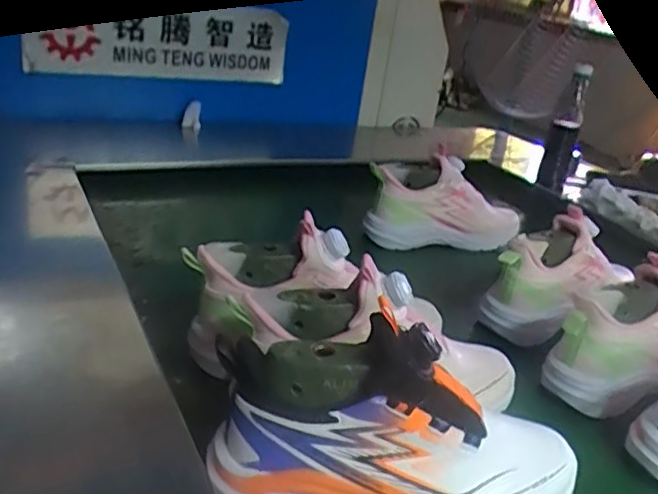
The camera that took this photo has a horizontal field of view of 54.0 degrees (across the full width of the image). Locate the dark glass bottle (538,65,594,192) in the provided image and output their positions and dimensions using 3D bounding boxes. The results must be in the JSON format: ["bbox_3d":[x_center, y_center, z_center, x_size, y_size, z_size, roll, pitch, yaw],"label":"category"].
[{"bbox_3d":[0.424,-0.208,1.165,0.053,0.228,0.059,16,27,20],"label":"dark glass bottle"}]

